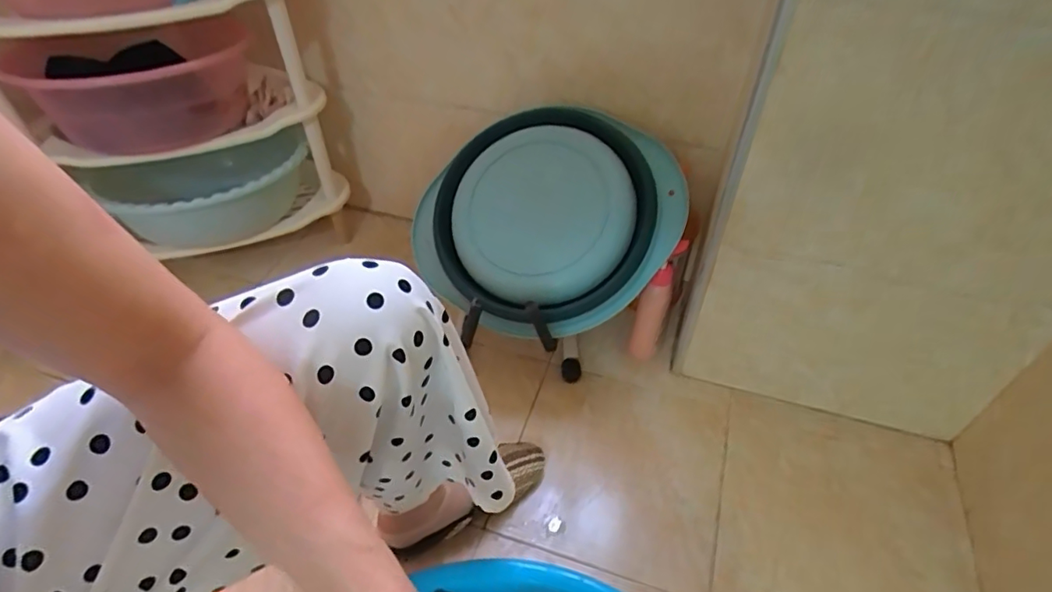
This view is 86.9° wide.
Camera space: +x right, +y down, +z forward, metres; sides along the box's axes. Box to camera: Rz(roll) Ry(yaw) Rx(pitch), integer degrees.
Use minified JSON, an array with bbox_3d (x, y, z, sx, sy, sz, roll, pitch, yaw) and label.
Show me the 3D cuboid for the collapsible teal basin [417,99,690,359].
[{"bbox_3d":[0.029,-0.122,0.846,0.404,0.060,0.355,-31,79,3],"label":"collapsible teal basin"}]

